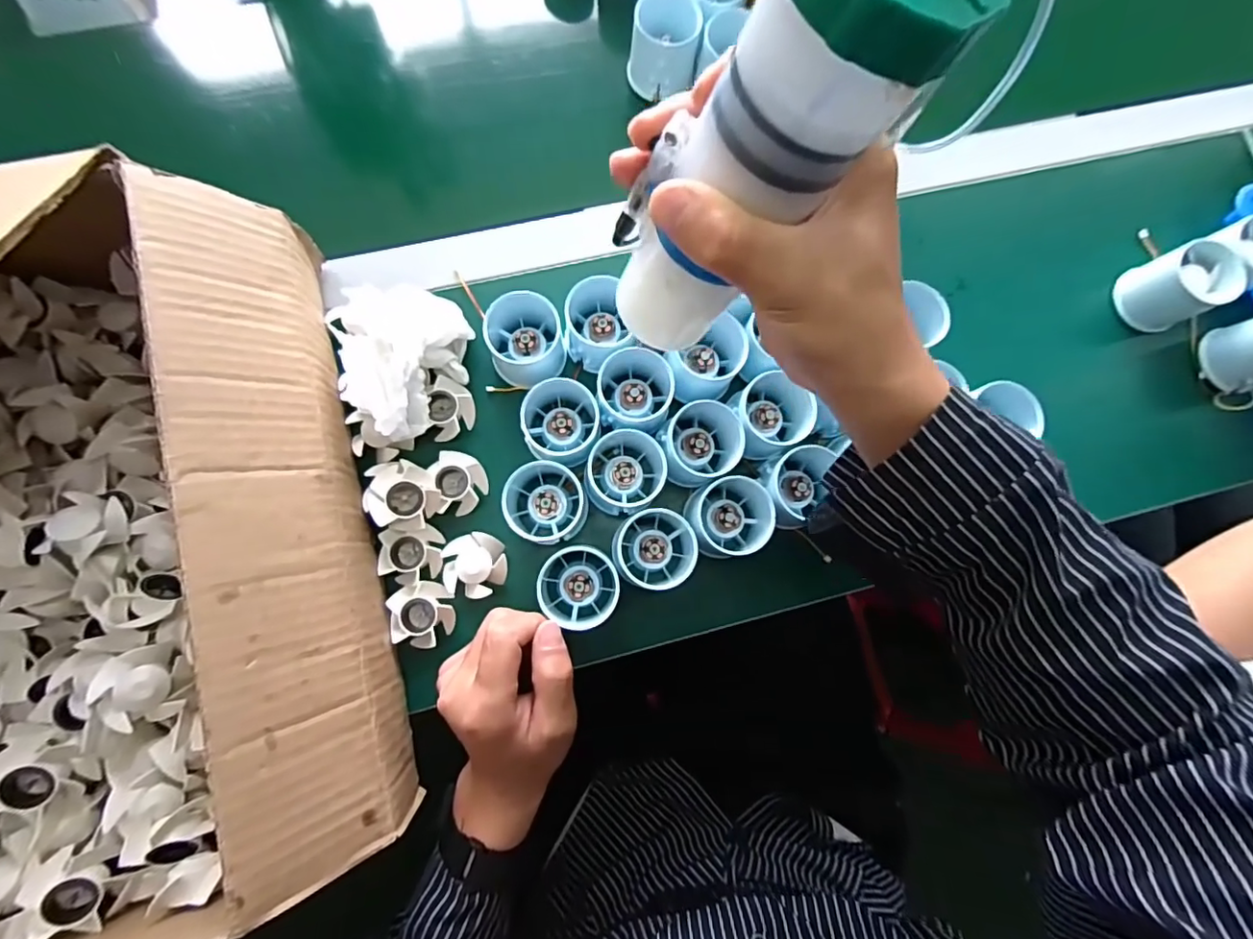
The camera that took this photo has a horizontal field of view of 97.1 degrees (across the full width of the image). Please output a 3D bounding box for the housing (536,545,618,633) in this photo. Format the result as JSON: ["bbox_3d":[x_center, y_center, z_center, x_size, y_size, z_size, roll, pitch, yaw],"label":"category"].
[{"bbox_3d":[-0.032,0.078,0.372,0.056,0.052,0.051,1,81,-3],"label":"housing"}]

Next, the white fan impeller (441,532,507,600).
[{"bbox_3d":[-0.105,0.067,0.382,0.043,0.017,0.043,1,81,-3],"label":"white fan impeller"}]

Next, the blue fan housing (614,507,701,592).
[{"bbox_3d":[0.020,0.052,0.380,0.053,0.047,0.058,1,81,-3],"label":"blue fan housing"}]

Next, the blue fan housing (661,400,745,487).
[{"bbox_3d":[0.052,-0.021,0.395,0.050,0.051,0.057,-9,81,-5],"label":"blue fan housing"}]

